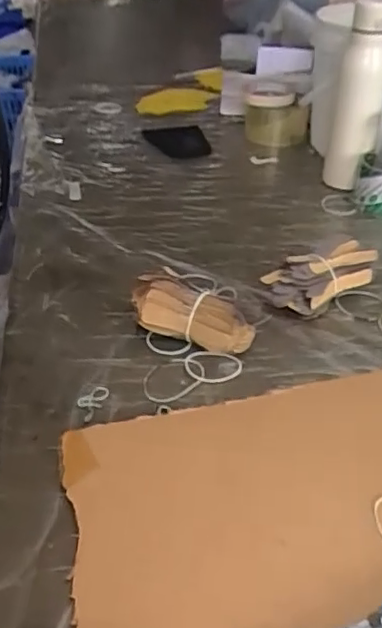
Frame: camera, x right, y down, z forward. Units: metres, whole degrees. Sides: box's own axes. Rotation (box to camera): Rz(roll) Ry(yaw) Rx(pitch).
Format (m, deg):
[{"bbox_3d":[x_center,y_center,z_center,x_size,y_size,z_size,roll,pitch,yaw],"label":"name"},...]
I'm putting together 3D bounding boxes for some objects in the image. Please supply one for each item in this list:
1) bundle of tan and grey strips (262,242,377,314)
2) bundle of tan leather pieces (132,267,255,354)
[{"bbox_3d":[0.136,-0.034,0.638,0.126,0.051,0.055,-21,41,-26],"label":"bundle of tan and grey strips"},{"bbox_3d":[0.000,0.000,0.583,0.124,0.049,0.043,24,41,9],"label":"bundle of tan leather pieces"}]

